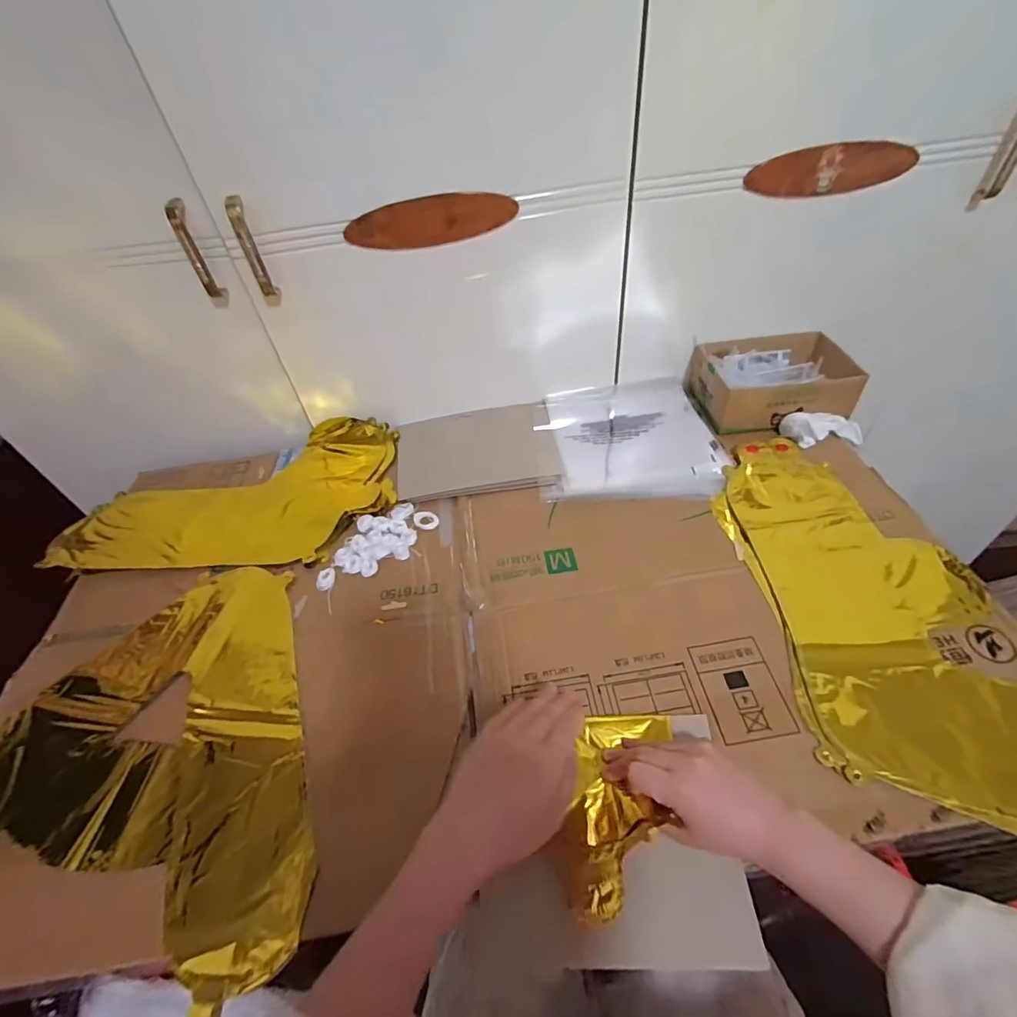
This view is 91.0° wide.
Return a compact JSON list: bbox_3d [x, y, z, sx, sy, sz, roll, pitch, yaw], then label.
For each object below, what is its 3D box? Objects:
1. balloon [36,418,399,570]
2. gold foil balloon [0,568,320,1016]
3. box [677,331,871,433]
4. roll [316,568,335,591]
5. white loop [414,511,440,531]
[{"bbox_3d":[-0.360,-0.023,0.658,0.413,0.023,0.235,-3,46,3],"label":"balloon"},{"bbox_3d":[-0.357,0.239,0.430,0.351,0.023,0.353,-18,47,-11],"label":"gold foil balloon"},{"bbox_3d":[0.370,-0.182,0.706,0.194,0.060,0.146,-7,46,0],"label":"box"},{"bbox_3d":[-0.204,0.079,0.558,0.018,0.008,0.025,5,47,11],"label":"roll"},{"bbox_3d":[-0.099,0.014,0.606,0.028,0.004,0.030,-18,47,-11],"label":"white loop"}]

